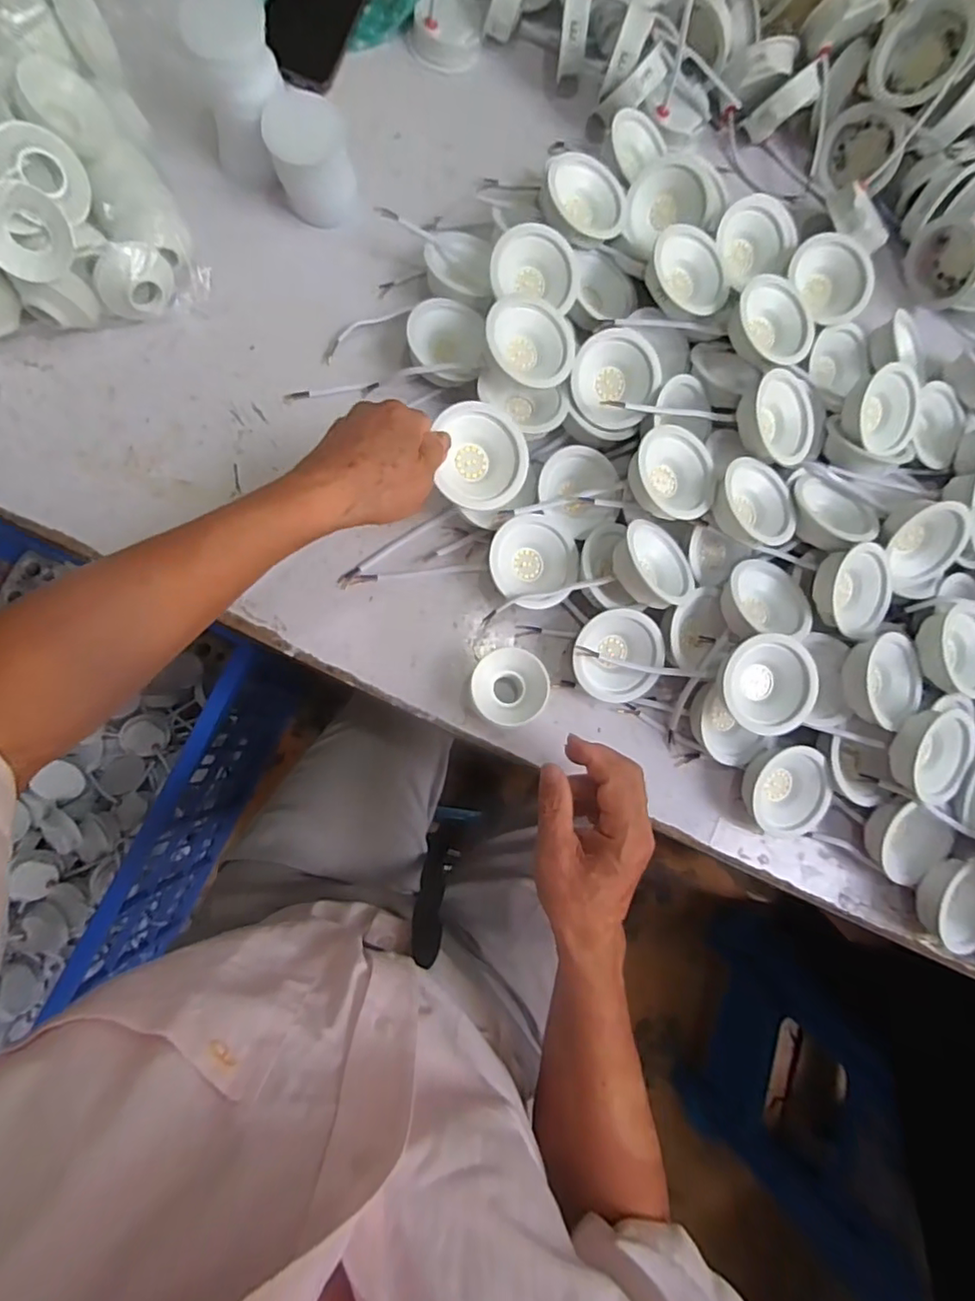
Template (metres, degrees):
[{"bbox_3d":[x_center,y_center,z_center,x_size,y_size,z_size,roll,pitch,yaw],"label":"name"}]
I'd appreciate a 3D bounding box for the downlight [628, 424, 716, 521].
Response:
[{"bbox_3d":[0.141,-0.135,0.450,0.070,0.024,0.070,-1,91,-24],"label":"downlight"}]

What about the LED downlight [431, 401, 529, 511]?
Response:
[{"bbox_3d":[-0.005,-0.136,0.422,0.059,0.029,0.068,-1,101,-13],"label":"LED downlight"}]

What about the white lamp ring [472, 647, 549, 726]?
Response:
[{"bbox_3d":[0.015,0.028,0.451,0.055,0.038,0.056,1,83,-5],"label":"white lamp ring"}]

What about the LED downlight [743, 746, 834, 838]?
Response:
[{"bbox_3d":[0.233,0.109,0.460,0.068,0.038,0.068,1,83,-5],"label":"LED downlight"}]

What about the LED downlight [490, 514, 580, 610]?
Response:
[{"bbox_3d":[0.037,-0.069,0.466,0.069,0.041,0.071,1,83,-5],"label":"LED downlight"}]

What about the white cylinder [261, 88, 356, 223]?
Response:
[{"bbox_3d":[-0.145,-0.407,0.485,0.066,0.063,0.061,-19,85,-7],"label":"white cylinder"}]

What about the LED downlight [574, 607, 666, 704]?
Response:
[{"bbox_3d":[0.101,0.005,0.467,0.069,0.034,0.069,1,83,-5],"label":"LED downlight"}]

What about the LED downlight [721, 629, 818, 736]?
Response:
[{"bbox_3d":[0.204,0.025,0.438,0.070,0.036,0.067,1,82,-6],"label":"LED downlight"}]

